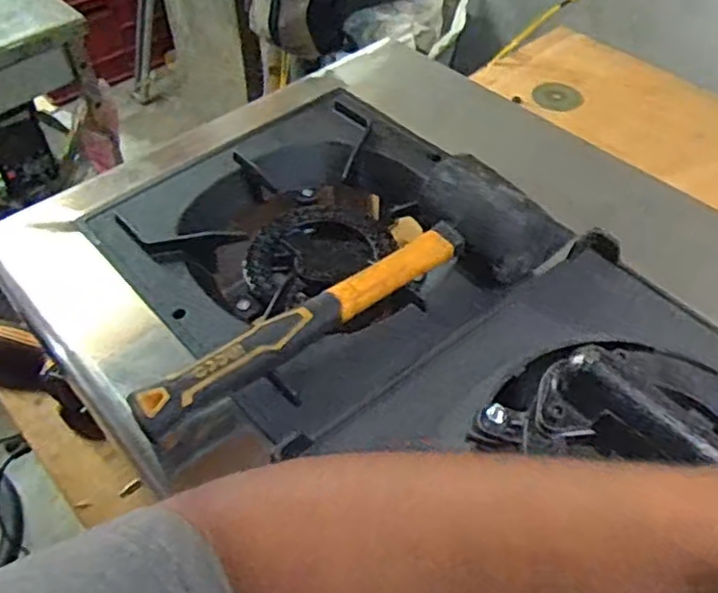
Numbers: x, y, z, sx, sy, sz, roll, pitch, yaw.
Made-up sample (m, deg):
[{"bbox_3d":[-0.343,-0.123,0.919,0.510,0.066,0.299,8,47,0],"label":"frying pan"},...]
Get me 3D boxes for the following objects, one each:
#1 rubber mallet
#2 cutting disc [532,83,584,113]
[{"bbox_3d":[0.006,-0.001,0.478,0.338,0.066,0.099,-33,56,-25],"label":"rubber mallet"},{"bbox_3d":[0.348,-0.350,1.204,0.093,0.009,0.087,2,48,-3],"label":"cutting disc"}]

